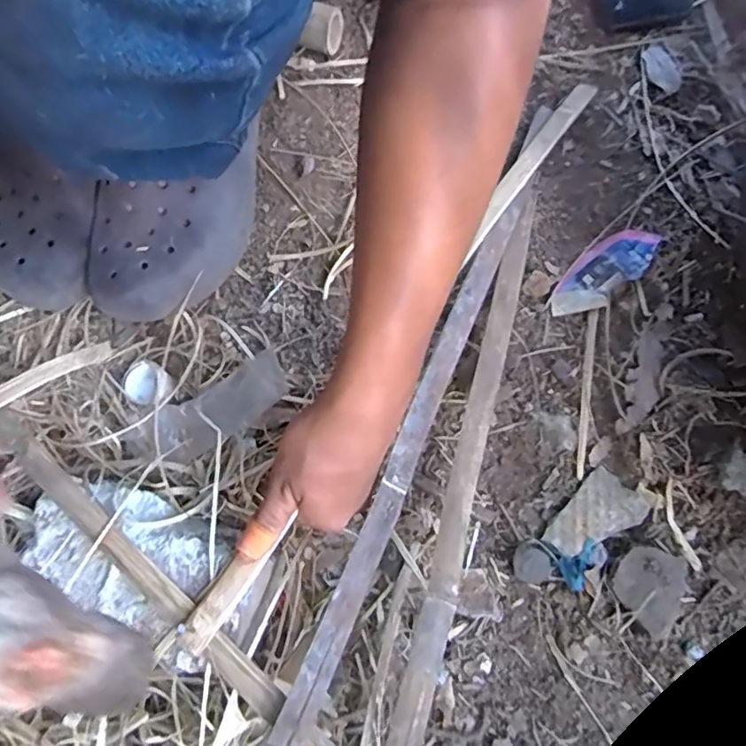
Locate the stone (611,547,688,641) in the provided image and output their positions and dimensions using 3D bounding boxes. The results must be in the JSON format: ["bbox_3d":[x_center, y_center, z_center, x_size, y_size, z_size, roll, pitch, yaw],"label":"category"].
[{"bbox_3d":[0.178,0.141,0.379,0.045,0.016,0.051,20,77,9],"label":"stone"}]

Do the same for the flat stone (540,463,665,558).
[{"bbox_3d":[0.156,0.098,0.396,0.076,0.007,0.044,-44,76,-8],"label":"flat stone"}]

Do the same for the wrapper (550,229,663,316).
[{"bbox_3d":[0.177,-0.078,0.442,0.092,0.019,0.039,-38,76,-6],"label":"wrapper"}]

